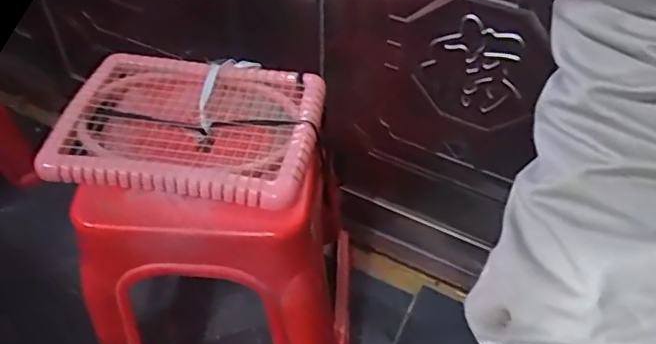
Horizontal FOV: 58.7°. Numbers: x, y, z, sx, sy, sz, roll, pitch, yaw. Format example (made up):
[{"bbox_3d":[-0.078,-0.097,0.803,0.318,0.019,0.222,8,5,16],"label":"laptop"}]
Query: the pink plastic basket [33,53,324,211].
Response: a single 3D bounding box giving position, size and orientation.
[{"bbox_3d":[-0.170,-0.067,0.748,0.312,0.034,0.237,7,48,6],"label":"pink plastic basket"}]

